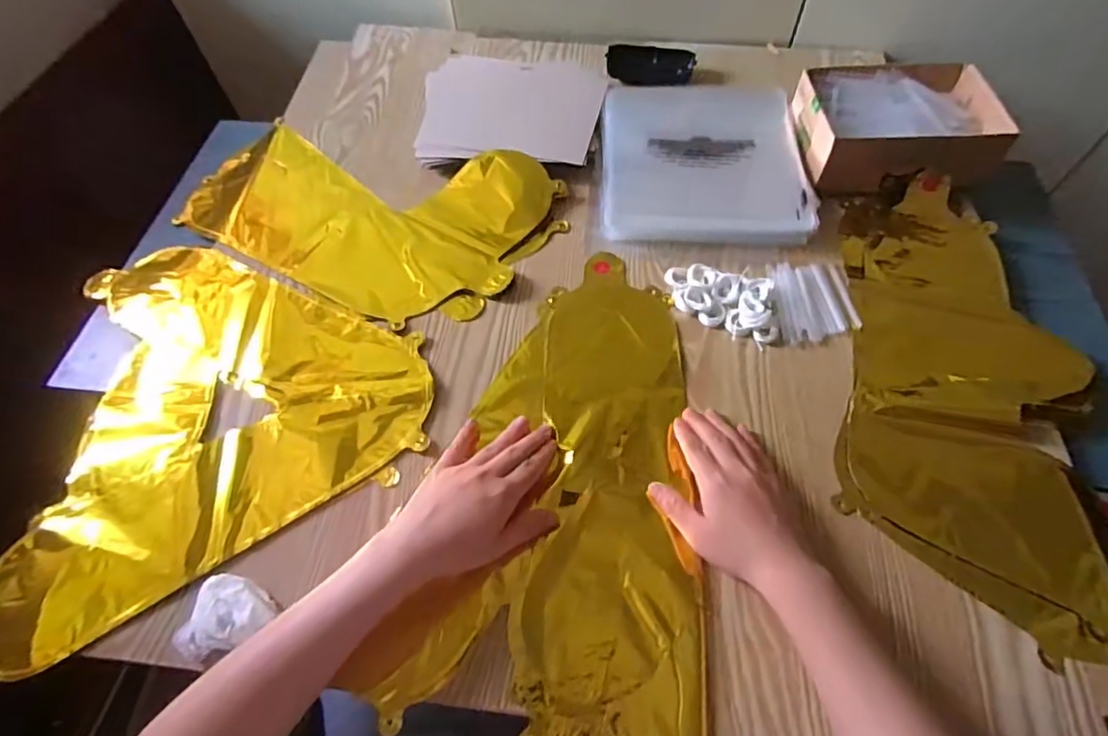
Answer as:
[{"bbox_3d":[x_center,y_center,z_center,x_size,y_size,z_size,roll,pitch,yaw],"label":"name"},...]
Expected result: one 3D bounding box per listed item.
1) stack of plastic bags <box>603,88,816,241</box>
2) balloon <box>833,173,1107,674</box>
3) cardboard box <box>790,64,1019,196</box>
[{"bbox_3d":[0.162,-0.238,0.638,0.214,0.028,0.244,2,59,3],"label":"stack of plastic bags"},{"bbox_3d":[0.353,0.002,0.493,0.192,0.015,0.416,13,60,9],"label":"balloon"},{"bbox_3d":[0.363,-0.258,0.612,0.191,0.068,0.150,-2,59,1],"label":"cardboard box"}]

